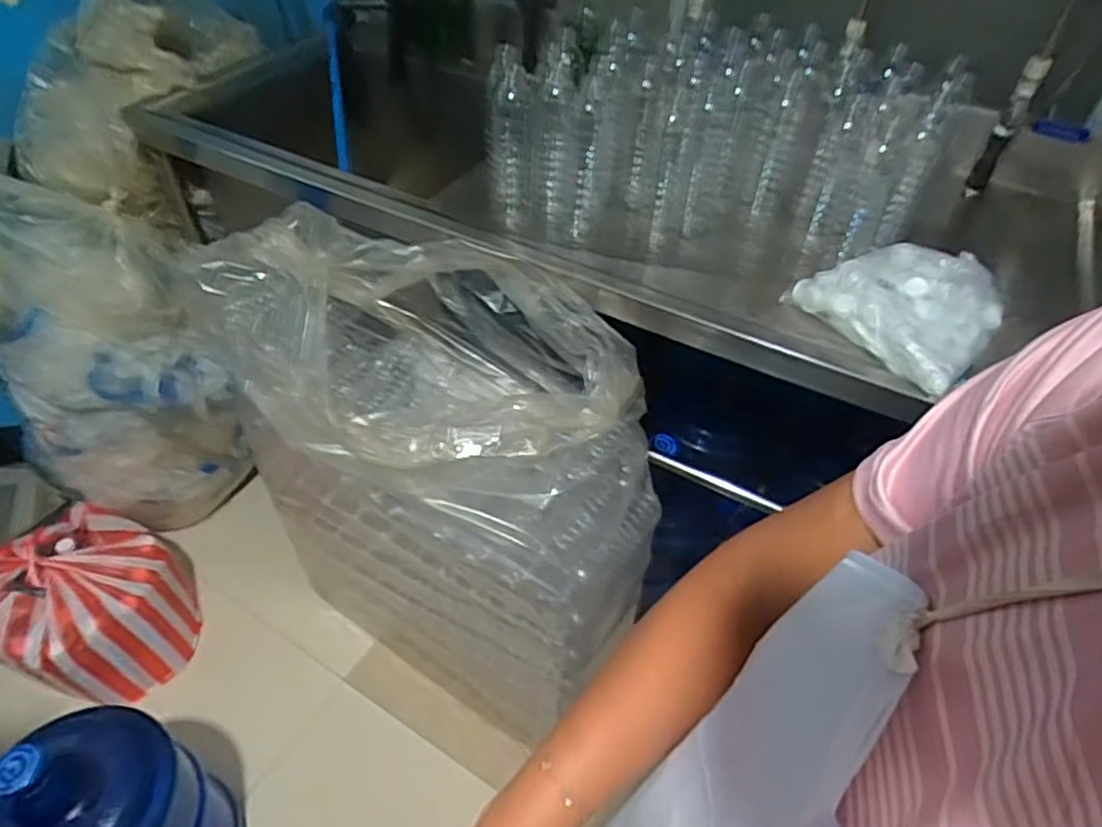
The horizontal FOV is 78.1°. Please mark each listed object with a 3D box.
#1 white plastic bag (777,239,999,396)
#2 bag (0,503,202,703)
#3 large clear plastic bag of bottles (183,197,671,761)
[{"bbox_3d":[0.423,-0.139,0.813,0.190,0.070,0.205,-32,56,-29],"label":"white plastic bag"},{"bbox_3d":[-0.894,0.370,1.317,0.358,0.254,0.302,19,48,14],"label":"bag"},{"bbox_3d":[-0.166,0.141,1.111,0.636,0.788,0.287,23,49,17],"label":"large clear plastic bag of bottles"}]

